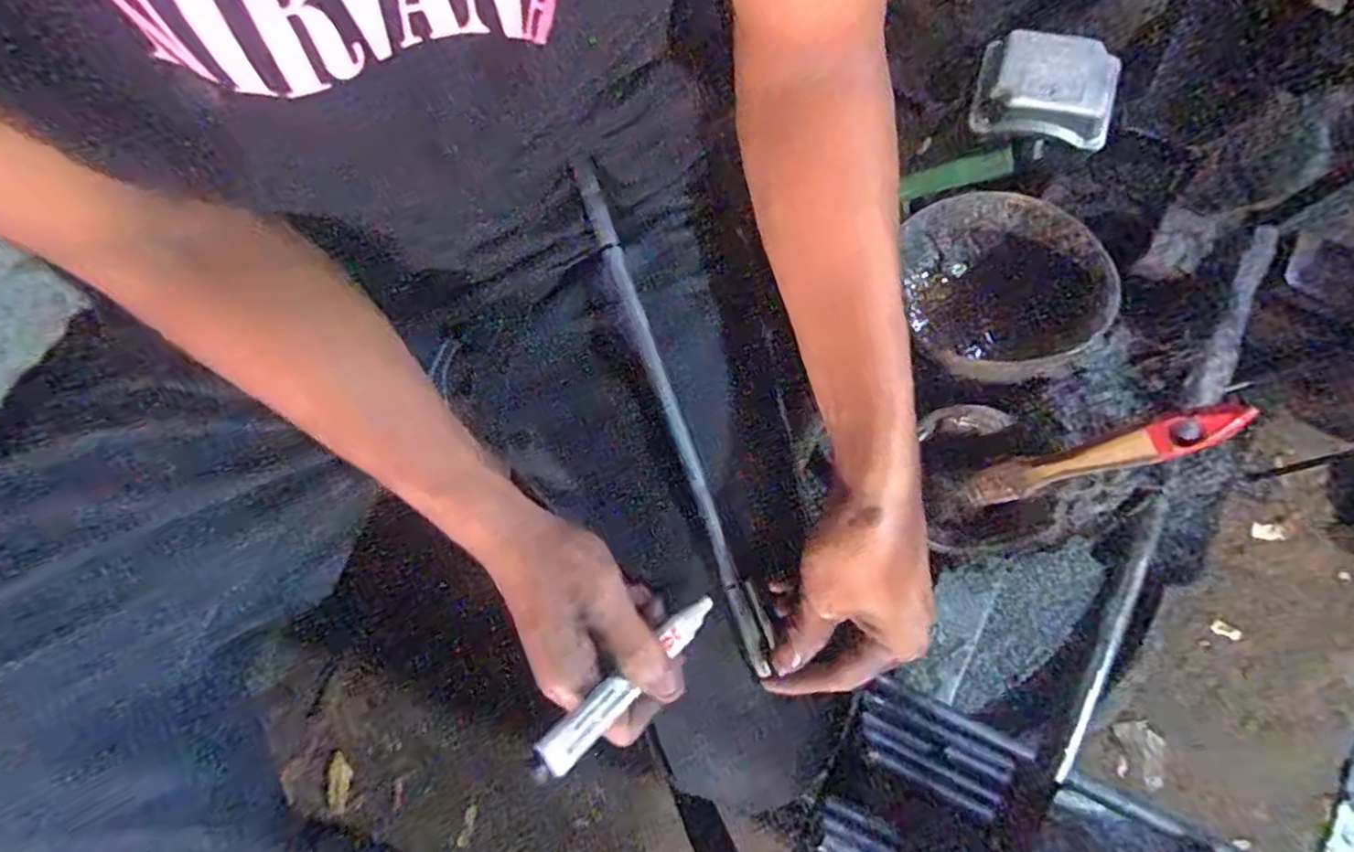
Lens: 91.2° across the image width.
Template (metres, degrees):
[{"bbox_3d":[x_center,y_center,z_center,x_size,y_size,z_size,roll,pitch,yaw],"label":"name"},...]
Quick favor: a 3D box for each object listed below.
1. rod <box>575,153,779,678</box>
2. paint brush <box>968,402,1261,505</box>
[{"bbox_3d":[-0.001,-0.004,0.376,0.016,0.007,0.302,-21,91,-4],"label":"rod"},{"bbox_3d":[0.209,0.017,0.340,0.007,0.142,0.021,-13,79,-32],"label":"paint brush"}]

